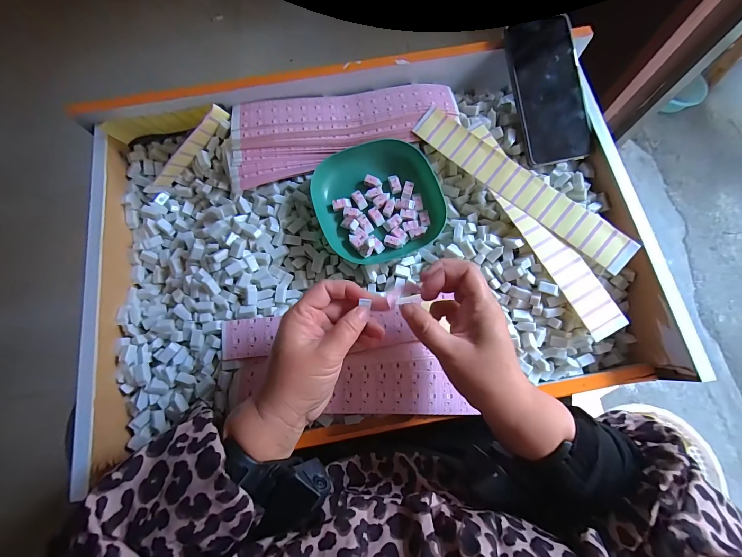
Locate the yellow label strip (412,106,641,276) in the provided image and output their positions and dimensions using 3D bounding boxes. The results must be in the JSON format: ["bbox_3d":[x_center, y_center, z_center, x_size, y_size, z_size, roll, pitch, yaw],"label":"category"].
[{"bbox_3d":[0.162,-0.102,0.354,0.264,0.005,0.045,37,90,10],"label":"yellow label strip"}]

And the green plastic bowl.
[{"bbox_3d":[0.009,-0.088,0.362,0.133,0.037,0.126,-13,74,-3],"label":"green plastic bowl"}]

